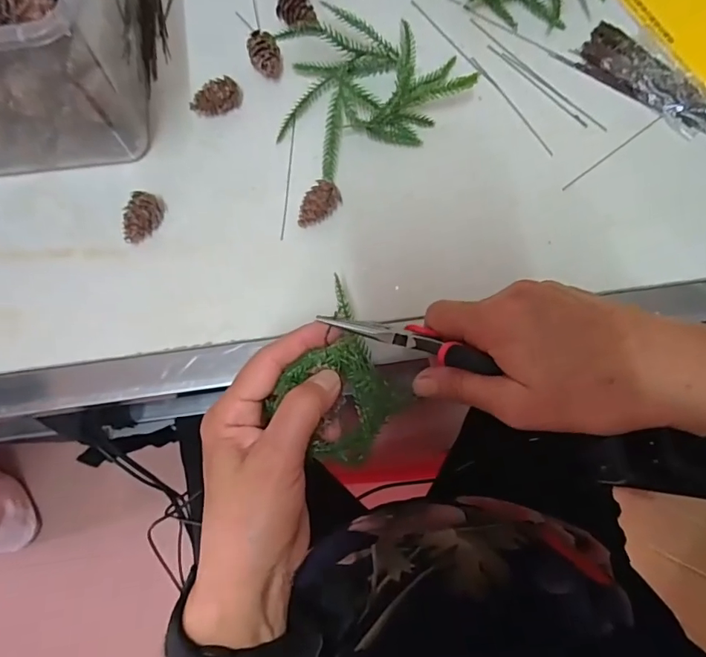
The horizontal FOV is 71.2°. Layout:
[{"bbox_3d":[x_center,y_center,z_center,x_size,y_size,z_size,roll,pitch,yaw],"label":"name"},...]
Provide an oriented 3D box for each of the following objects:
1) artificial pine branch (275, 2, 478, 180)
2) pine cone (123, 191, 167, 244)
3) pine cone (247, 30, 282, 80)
[{"bbox_3d":[0.013,-0.167,0.357,0.135,0.032,0.107,9,80,1],"label":"artificial pine branch"},{"bbox_3d":[-0.147,-0.079,0.348,0.018,0.023,0.037,12,80,2],"label":"pine cone"},{"bbox_3d":[-0.067,-0.208,0.373,0.021,0.019,0.032,-18,81,-4],"label":"pine cone"}]

